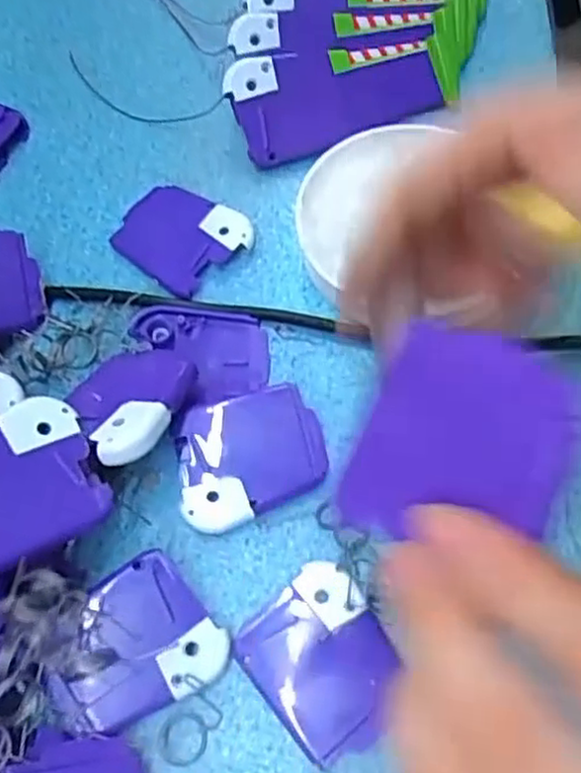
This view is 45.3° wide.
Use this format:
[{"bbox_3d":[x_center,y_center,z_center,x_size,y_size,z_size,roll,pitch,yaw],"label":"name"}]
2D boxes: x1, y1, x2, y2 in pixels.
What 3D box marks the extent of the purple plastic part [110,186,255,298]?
[{"bbox_3d":[-0.055,-0.075,0.341,0.061,0.008,0.049,33,71,17],"label":"purple plastic part"}]

